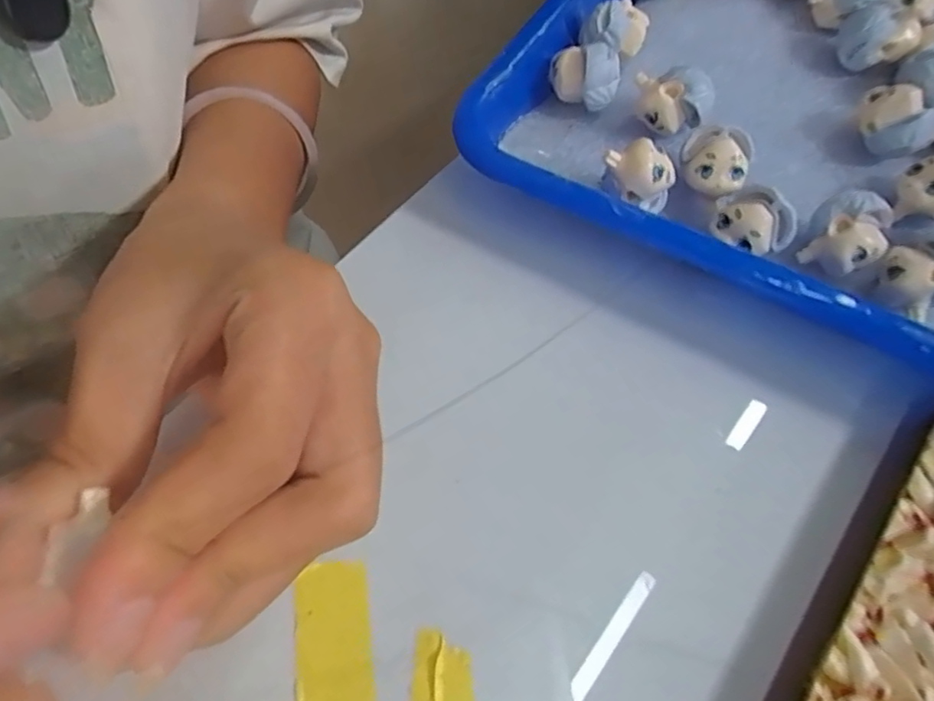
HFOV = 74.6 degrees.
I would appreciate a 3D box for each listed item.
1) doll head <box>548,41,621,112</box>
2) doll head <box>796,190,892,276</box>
[{"bbox_3d":[0.045,-0.106,0.234,0.026,0.016,0.021,9,63,4],"label":"doll head"},{"bbox_3d":[0.126,-0.038,0.202,0.021,0.020,0.021,0,62,0],"label":"doll head"}]

